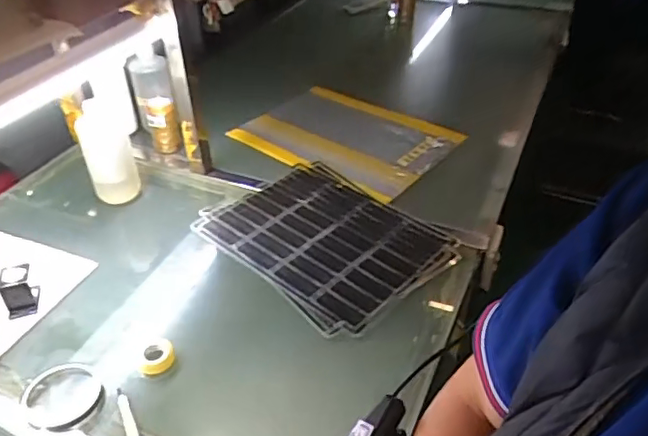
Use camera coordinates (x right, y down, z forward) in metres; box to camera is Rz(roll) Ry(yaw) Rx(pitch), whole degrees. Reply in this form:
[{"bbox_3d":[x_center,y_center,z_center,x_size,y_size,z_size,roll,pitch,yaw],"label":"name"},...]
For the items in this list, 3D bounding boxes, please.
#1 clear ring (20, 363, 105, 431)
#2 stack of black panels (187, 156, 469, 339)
[{"bbox_3d":[-0.295,0.203,0.646,0.082,0.014,0.093,-23,43,-26],"label":"clear ring"},{"bbox_3d":[0.001,0.024,0.871,0.264,0.012,0.345,-31,47,-32],"label":"stack of black panels"}]

